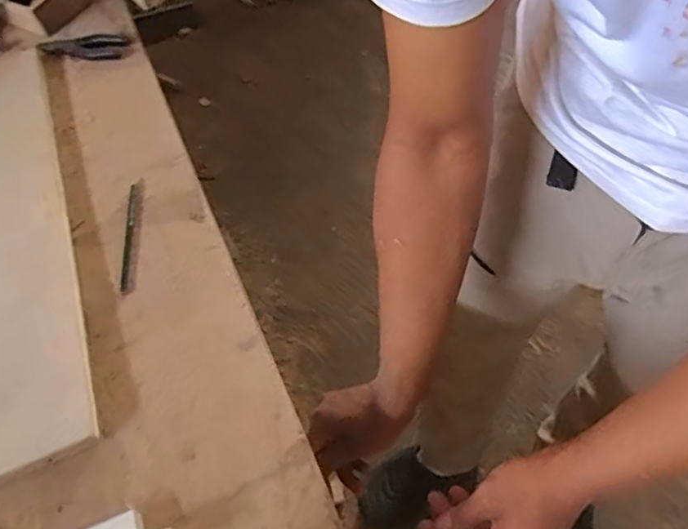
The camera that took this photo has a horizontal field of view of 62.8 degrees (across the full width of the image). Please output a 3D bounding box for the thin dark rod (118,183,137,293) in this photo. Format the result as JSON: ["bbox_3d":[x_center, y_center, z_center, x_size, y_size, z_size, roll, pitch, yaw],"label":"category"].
[{"bbox_3d":[-0.248,-0.034,0.650,0.012,0.007,0.157,-7,52,-2],"label":"thin dark rod"}]

